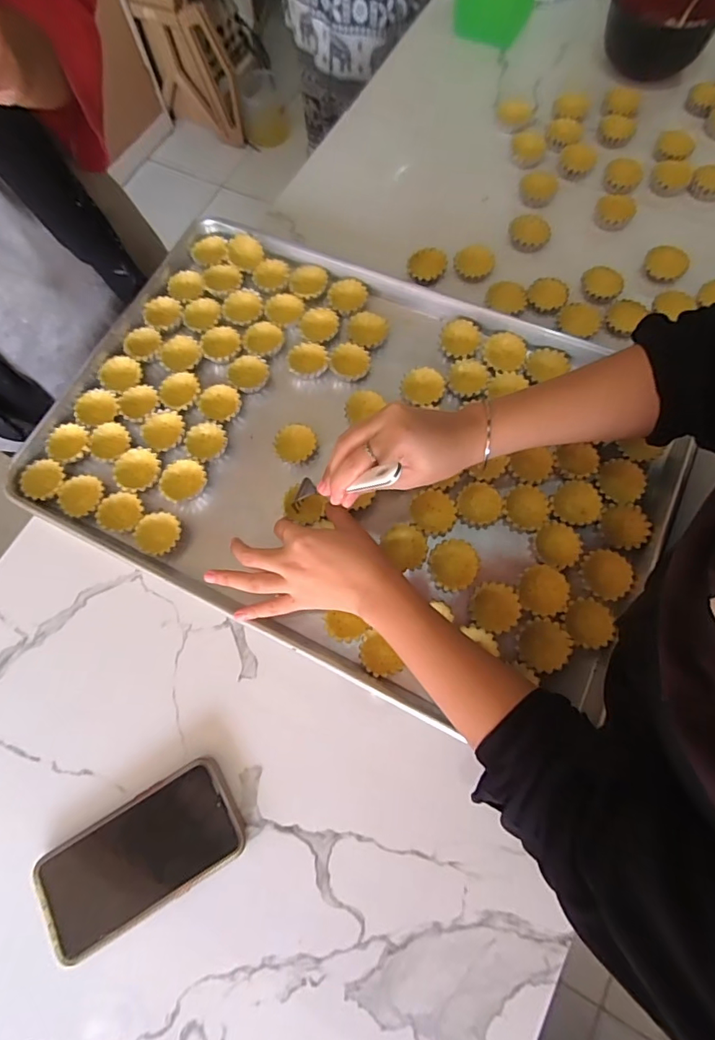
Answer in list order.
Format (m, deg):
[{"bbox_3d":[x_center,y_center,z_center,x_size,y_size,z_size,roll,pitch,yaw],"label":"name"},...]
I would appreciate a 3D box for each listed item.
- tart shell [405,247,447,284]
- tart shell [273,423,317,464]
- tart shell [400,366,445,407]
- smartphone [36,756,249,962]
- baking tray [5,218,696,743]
[{"bbox_3d":[0.080,-0.294,0.556,0.044,0.018,0.043,-1,72,3],"label":"tart shell"},{"bbox_3d":[-0.064,-0.077,0.497,0.042,0.020,0.041,-1,72,2],"label":"tart shell"},{"bbox_3d":[0.069,-0.140,0.510,0.043,0.020,0.041,-1,72,2],"label":"tart shell"},{"bbox_3d":[-0.178,0.273,0.391,0.161,0.013,0.080,-30,73,-8],"label":"smartphone"},{"bbox_3d":[-0.012,-0.078,0.491,0.603,0.033,0.407,24,74,9],"label":"baking tray"}]

